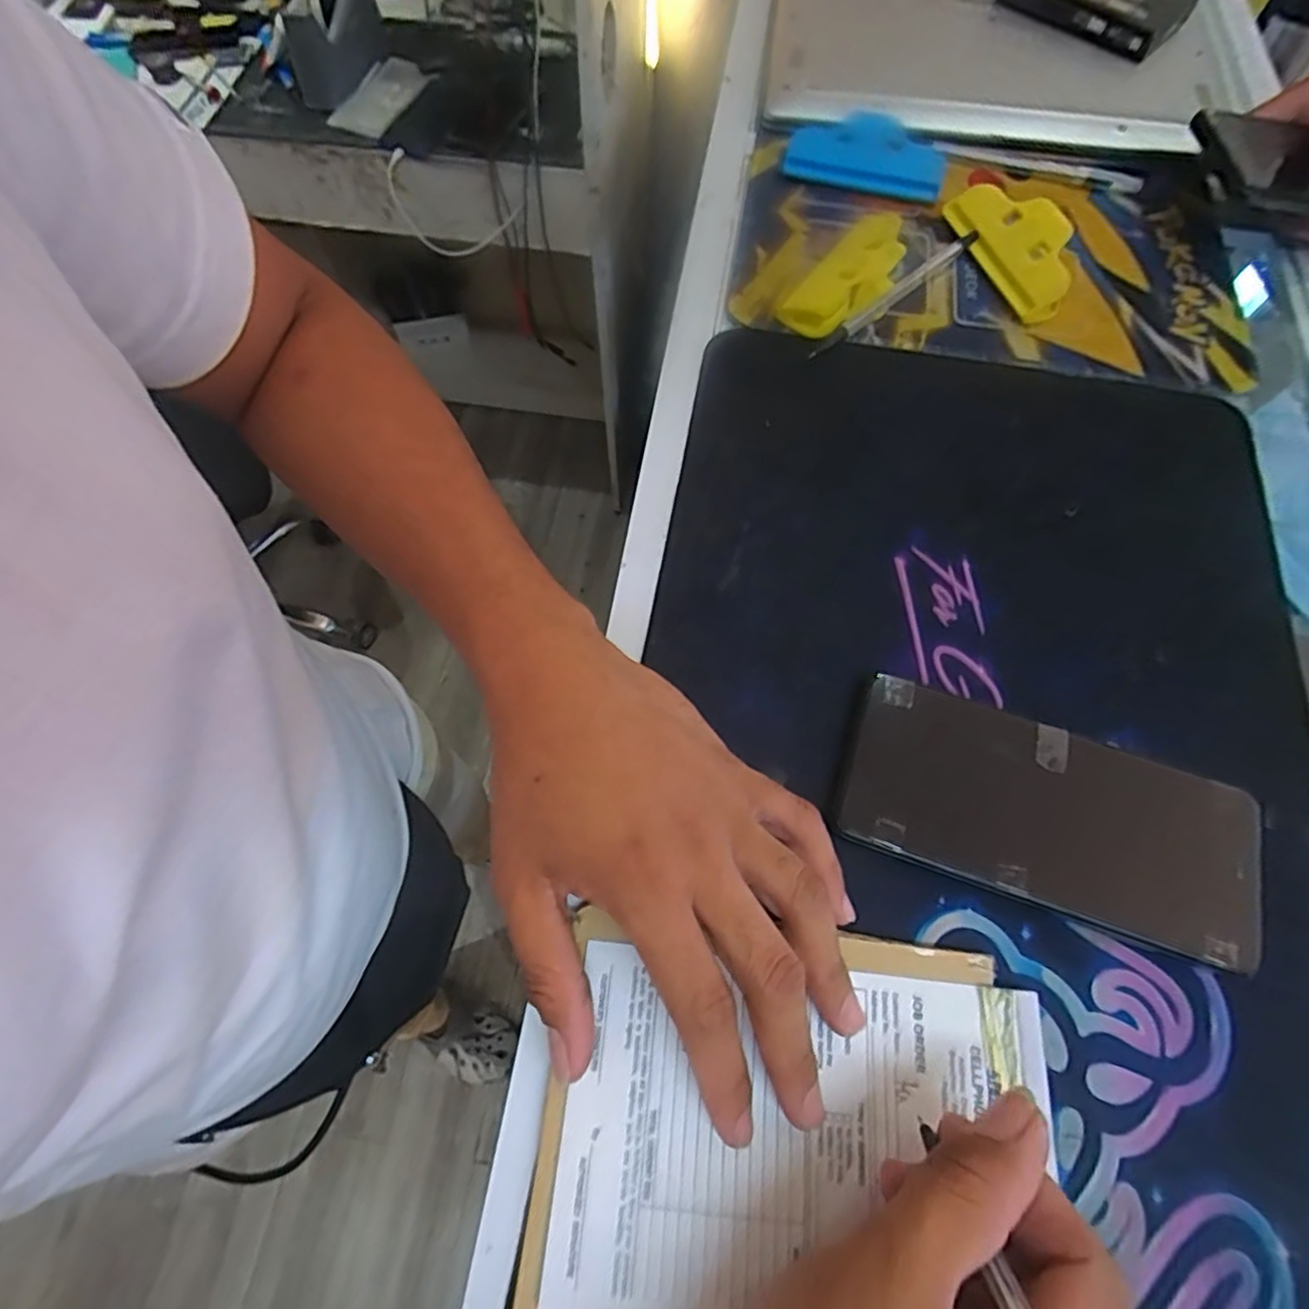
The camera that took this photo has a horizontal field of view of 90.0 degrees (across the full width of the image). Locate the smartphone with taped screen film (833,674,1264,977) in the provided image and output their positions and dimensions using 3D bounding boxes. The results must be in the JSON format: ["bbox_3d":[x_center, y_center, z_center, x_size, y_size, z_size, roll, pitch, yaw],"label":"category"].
[{"bbox_3d":[0.157,0.064,0.266,0.157,0.012,0.073,19,68,7],"label":"smartphone with taped screen film"}]

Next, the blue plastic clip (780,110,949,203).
[{"bbox_3d":[0.134,-0.318,0.416,0.098,0.028,0.037,14,67,5],"label":"blue plastic clip"}]

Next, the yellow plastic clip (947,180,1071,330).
[{"bbox_3d":[0.222,-0.253,0.402,0.041,0.028,0.106,-16,68,-8],"label":"yellow plastic clip"}]

